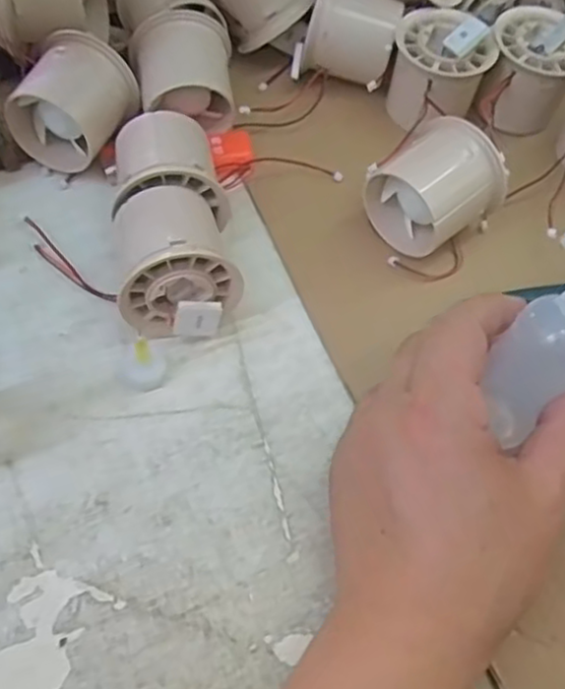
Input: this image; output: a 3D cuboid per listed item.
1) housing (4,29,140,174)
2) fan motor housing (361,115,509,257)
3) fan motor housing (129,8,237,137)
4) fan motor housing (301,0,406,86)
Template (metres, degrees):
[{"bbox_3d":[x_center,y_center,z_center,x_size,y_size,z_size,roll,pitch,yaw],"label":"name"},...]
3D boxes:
[{"bbox_3d":[-0.109,-0.126,0.375,0.049,0.052,0.057,28,63,11],"label":"housing"},{"bbox_3d":[0.076,-0.078,0.361,0.050,0.052,0.053,-35,69,-21],"label":"fan motor housing"},{"bbox_3d":[-0.055,-0.147,0.392,0.052,0.047,0.050,-4,62,-7],"label":"fan motor housing"},{"bbox_3d":[0.042,-0.180,0.420,0.049,0.046,0.051,19,62,6],"label":"fan motor housing"}]

